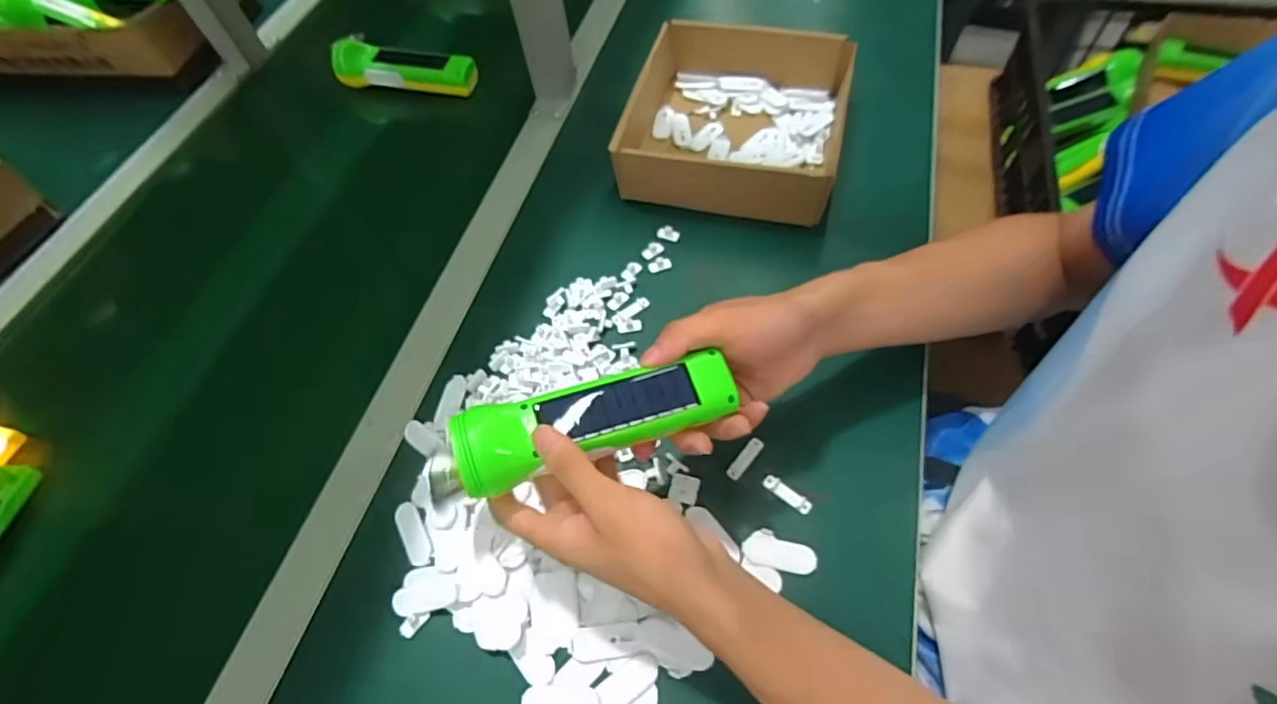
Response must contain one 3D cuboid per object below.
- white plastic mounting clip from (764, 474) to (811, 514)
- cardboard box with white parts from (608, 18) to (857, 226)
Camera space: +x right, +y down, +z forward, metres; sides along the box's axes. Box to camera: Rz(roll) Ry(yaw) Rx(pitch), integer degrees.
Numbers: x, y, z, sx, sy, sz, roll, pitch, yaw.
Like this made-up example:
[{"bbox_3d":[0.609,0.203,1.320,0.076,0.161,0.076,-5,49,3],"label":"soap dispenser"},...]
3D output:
[{"bbox_3d":[0.109,0.104,0.429,0.038,0.004,0.011,34,67,22],"label":"white plastic mounting clip"},{"bbox_3d":[0.097,-0.235,0.598,0.212,0.073,0.212,9,60,10],"label":"cardboard box with white parts"}]

